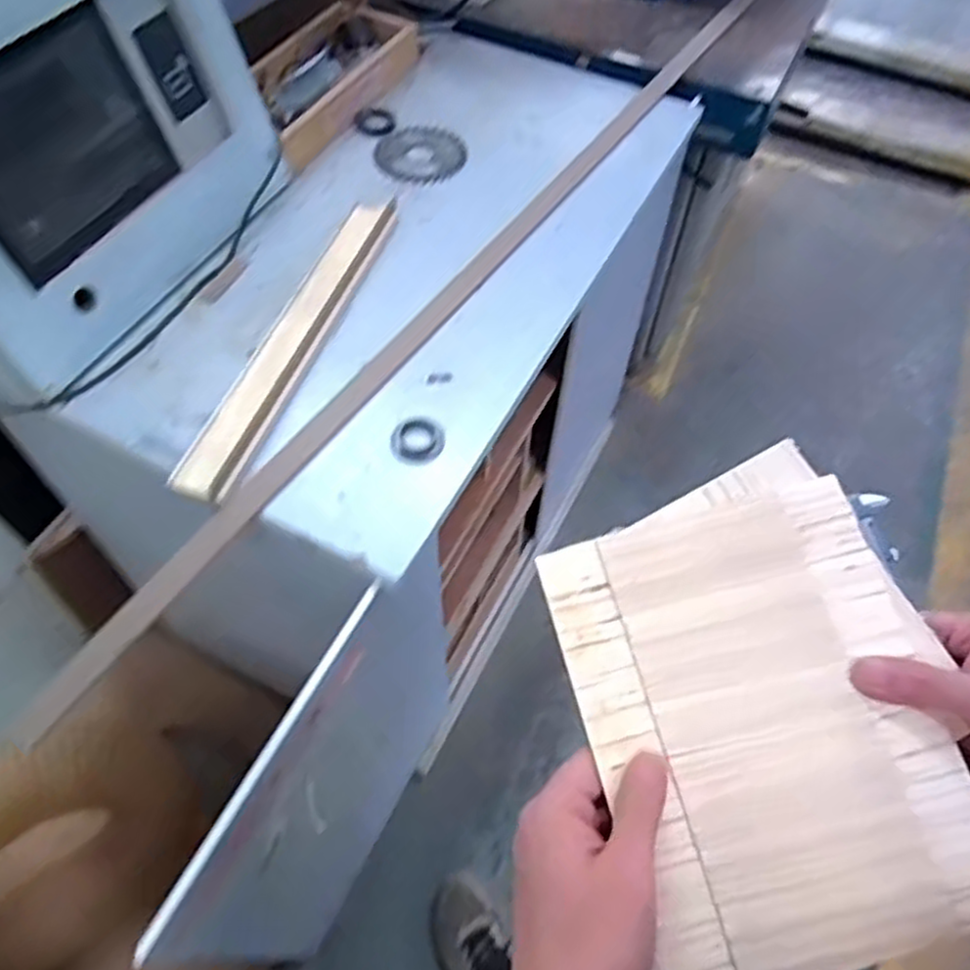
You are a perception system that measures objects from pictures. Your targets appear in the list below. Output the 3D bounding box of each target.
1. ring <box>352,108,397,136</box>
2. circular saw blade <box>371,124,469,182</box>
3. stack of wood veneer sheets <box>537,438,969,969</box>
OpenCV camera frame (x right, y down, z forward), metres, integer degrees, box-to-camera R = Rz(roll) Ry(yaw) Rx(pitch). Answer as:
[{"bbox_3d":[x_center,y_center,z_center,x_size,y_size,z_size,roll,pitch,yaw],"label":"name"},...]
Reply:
[{"bbox_3d":[-0.162,-0.538,1.117,0.061,0.010,0.071,-4,57,-5],"label":"ring"},{"bbox_3d":[-0.096,-0.475,1.091,0.114,0.009,0.124,1,62,-3],"label":"circular saw blade"},{"bbox_3d":[0.141,0.112,0.390,0.175,0.009,0.238,-16,72,-3],"label":"stack of wood veneer sheets"}]

